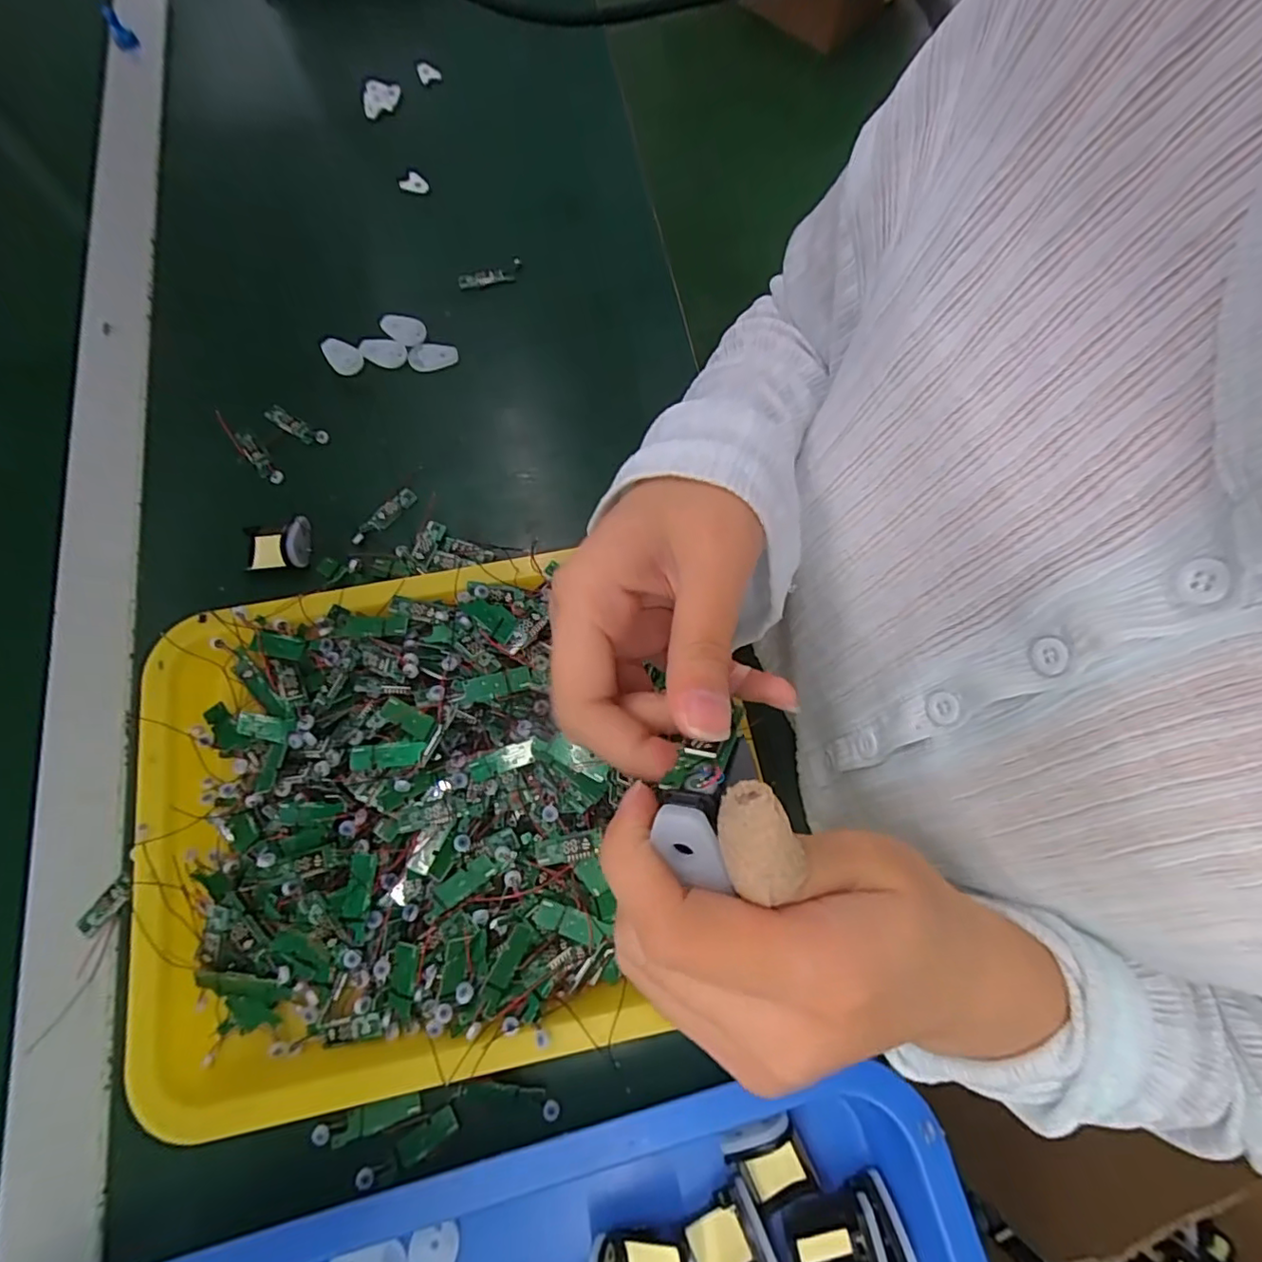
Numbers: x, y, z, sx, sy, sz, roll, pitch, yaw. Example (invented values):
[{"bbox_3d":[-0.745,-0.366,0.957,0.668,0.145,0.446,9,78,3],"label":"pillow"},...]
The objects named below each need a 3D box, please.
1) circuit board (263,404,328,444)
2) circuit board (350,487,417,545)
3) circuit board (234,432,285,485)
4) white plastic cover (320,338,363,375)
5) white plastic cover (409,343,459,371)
[{"bbox_3d":[-0.236,-0.144,0.414,0.051,0.005,0.012,29,72,9],"label":"circuit board"},{"bbox_3d":[-0.167,-0.077,0.394,0.014,0.005,0.051,40,74,12],"label":"circuit board"},{"bbox_3d":[-0.257,-0.119,0.405,0.013,0.005,0.049,-38,75,-13],"label":"circuit board"},{"bbox_3d":[-0.212,-0.202,0.430,0.022,0.009,0.031,-32,74,-12],"label":"white plastic cover"},{"bbox_3d":[-0.146,-0.203,0.433,0.035,0.008,0.018,-2,70,-2],"label":"white plastic cover"}]

